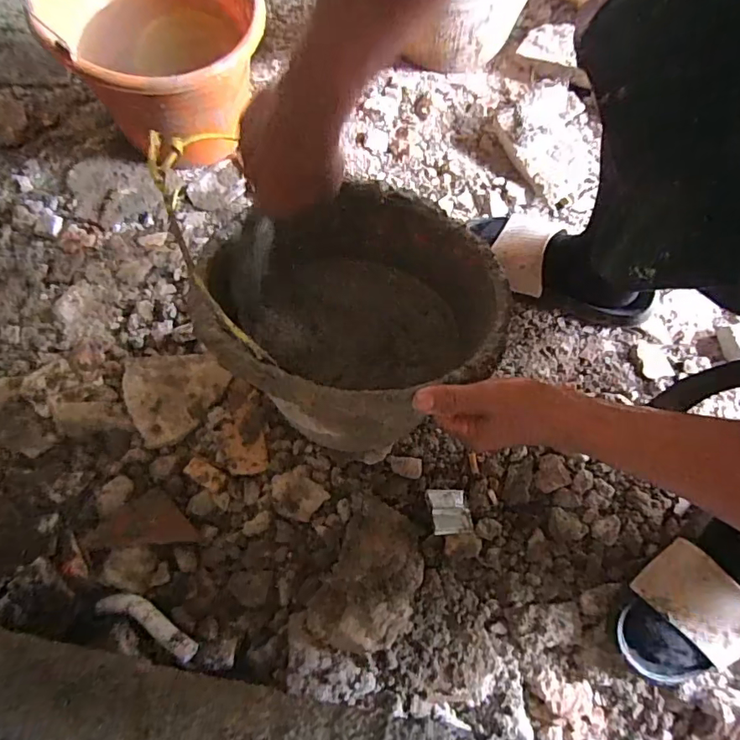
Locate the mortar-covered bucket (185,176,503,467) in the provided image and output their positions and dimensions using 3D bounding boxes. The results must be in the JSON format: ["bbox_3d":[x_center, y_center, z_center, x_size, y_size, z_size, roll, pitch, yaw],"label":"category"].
[{"bbox_3d":[-0.021,-0.066,0.476,0.278,0.159,0.241,35,76,12],"label":"mortar-covered bucket"}]

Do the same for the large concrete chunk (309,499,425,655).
[{"bbox_3d":[0.000,0.223,0.524,0.107,0.042,0.154,23,73,9],"label":"large concrete chunk"}]

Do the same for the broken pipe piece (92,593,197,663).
[{"bbox_3d":[-0.251,0.270,0.530,0.155,0.027,0.038,9,70,29],"label":"broken pipe piece"}]

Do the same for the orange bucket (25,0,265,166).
[{"bbox_3d":[-0.270,-0.426,0.667,0.248,0.190,0.277,-32,73,-9],"label":"orange bucket"}]

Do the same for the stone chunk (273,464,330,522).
[{"bbox_3d":[-0.086,0.145,0.571,0.054,0.014,0.062,-43,76,-12],"label":"stone chunk"}]

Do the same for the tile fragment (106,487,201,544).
[{"bbox_3d":[-0.255,0.173,0.578,0.097,0.018,0.061,-3,71,0],"label":"tile fragment"}]

